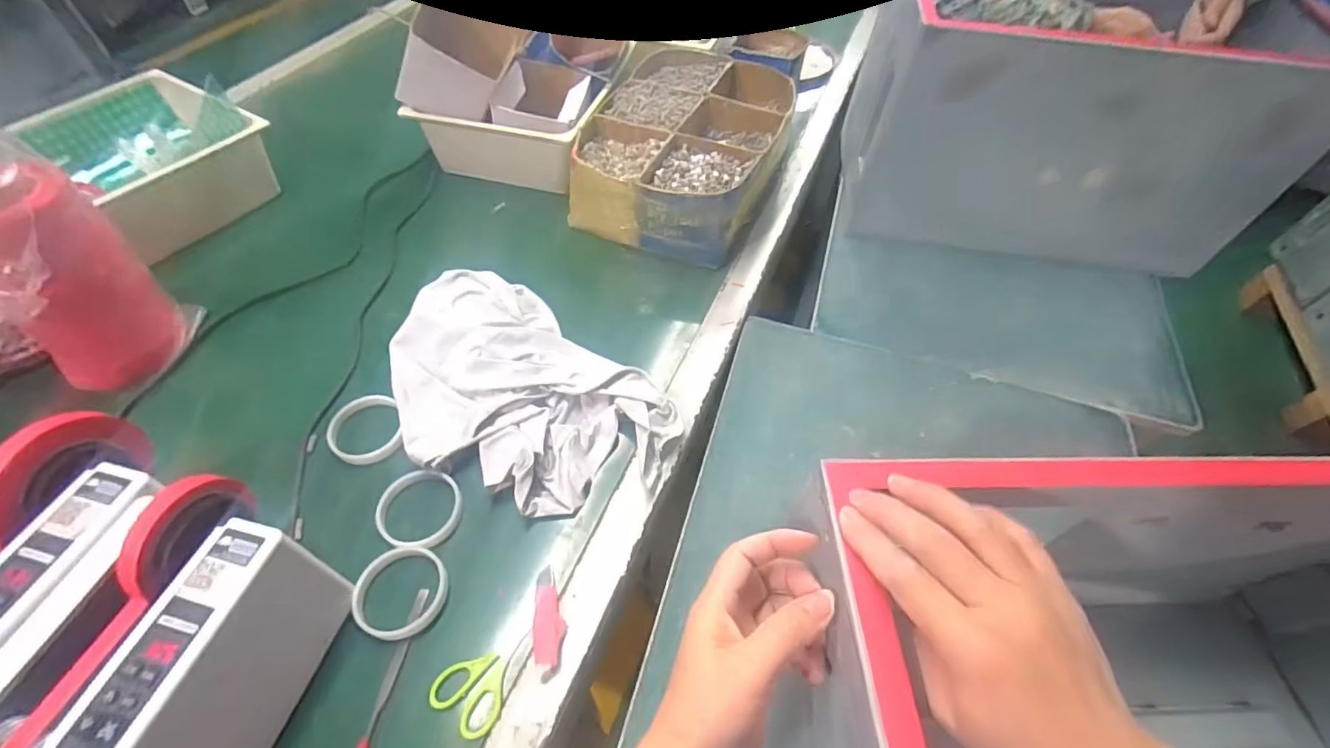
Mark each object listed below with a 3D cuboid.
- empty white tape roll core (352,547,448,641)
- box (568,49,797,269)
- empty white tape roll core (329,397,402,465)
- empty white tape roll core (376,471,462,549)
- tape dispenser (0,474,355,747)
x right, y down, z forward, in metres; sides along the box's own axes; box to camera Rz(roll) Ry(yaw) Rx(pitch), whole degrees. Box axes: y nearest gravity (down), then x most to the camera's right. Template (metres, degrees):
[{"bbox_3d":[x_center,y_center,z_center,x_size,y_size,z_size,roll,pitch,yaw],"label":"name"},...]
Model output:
[{"bbox_3d":[-0.251,0.207,0.533,0.079,0.014,0.082,-2,54,-4],"label":"empty white tape roll core"},{"bbox_3d":[0.038,-0.370,0.919,0.288,0.121,0.413,16,55,9],"label":"box"},{"bbox_3d":[-0.345,0.065,0.641,0.075,0.015,0.082,1,54,-2],"label":"empty white tape roll core"},{"bbox_3d":[-0.256,0.140,0.581,0.083,0.013,0.081,1,54,-2],"label":"empty white tape roll core"},{"bbox_3d":[-0.371,0.215,0.430,0.137,0.151,0.231,13,54,7],"label":"tape dispenser"}]

